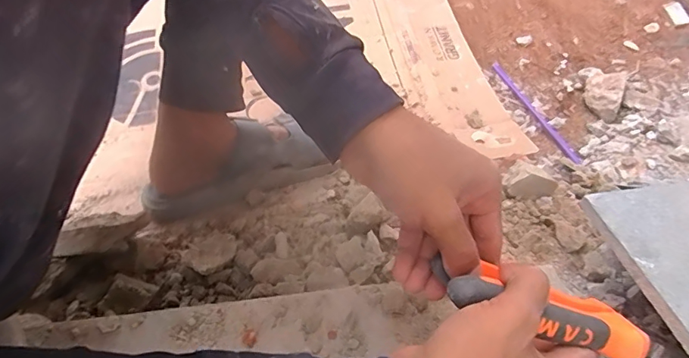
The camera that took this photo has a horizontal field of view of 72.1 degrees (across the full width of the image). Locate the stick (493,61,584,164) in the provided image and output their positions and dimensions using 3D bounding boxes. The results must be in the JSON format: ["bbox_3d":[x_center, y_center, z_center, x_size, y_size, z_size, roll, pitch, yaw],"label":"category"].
[{"bbox_3d":[0.267,-0.103,0.677,0.015,0.011,0.235,-10,40,-8],"label":"stick"}]

